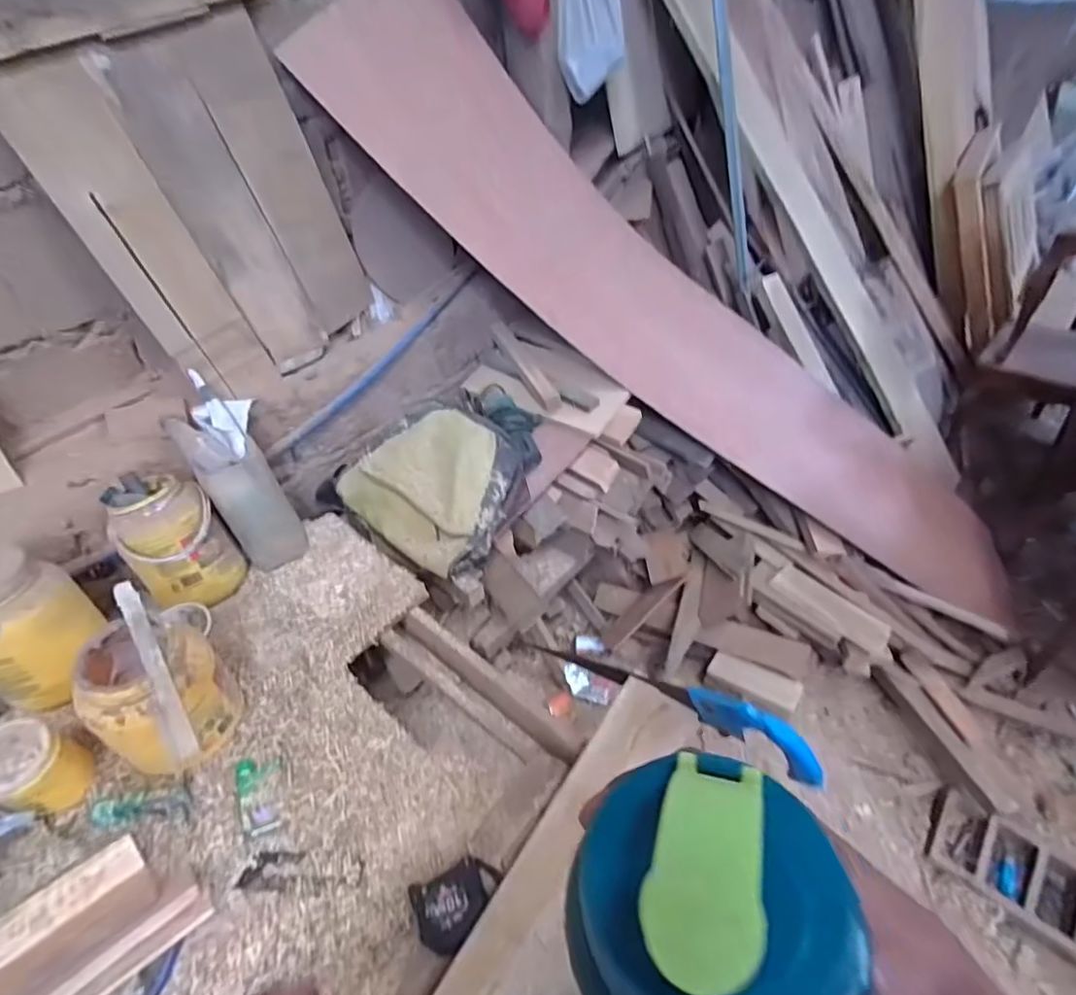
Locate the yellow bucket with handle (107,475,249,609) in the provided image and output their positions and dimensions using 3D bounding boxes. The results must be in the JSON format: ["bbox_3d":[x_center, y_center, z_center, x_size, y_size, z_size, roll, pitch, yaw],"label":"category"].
[{"bbox_3d":[-0.635,0.091,1.019,0.155,0.219,0.152,29,52,34],"label":"yellow bucket with handle"}]

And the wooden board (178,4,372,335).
[{"bbox_3d":[-0.504,-0.636,1.191,0.017,0.551,0.172,18,53,34],"label":"wooden board"}]

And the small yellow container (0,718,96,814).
[{"bbox_3d":[-0.648,0.354,0.741,0.089,0.124,0.097,16,45,24],"label":"small yellow container"}]

